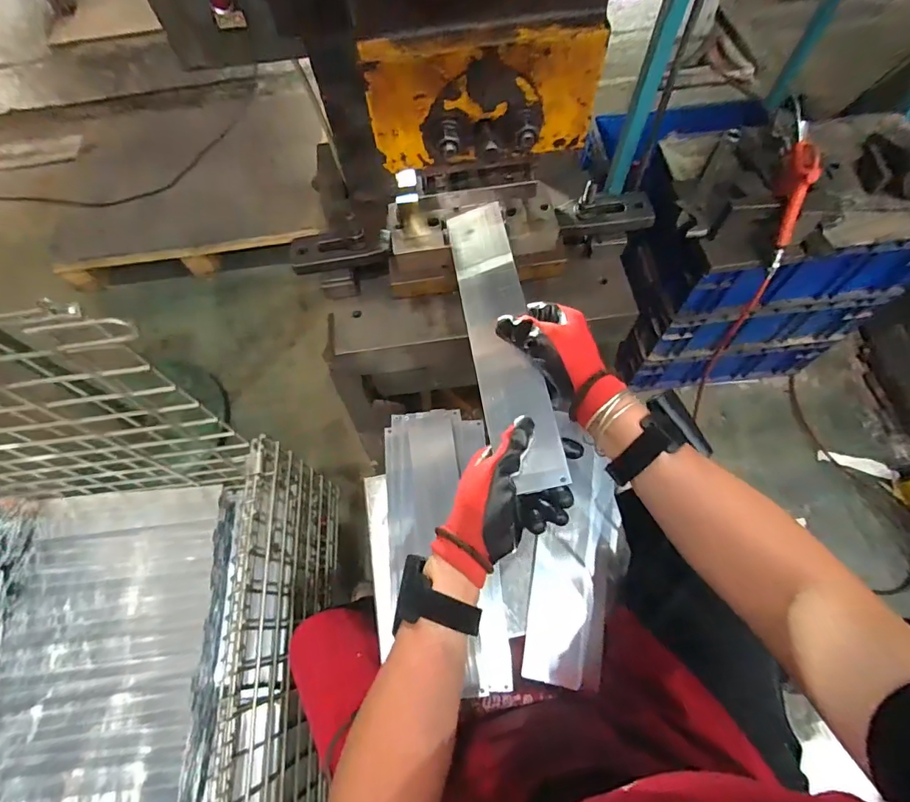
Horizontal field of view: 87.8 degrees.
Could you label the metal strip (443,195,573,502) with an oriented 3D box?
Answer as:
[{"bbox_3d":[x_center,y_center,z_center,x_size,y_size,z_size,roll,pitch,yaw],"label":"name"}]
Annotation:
[{"bbox_3d":[0.045,-0.069,0.473,0.062,0.009,0.317,-14,67,10],"label":"metal strip"}]

